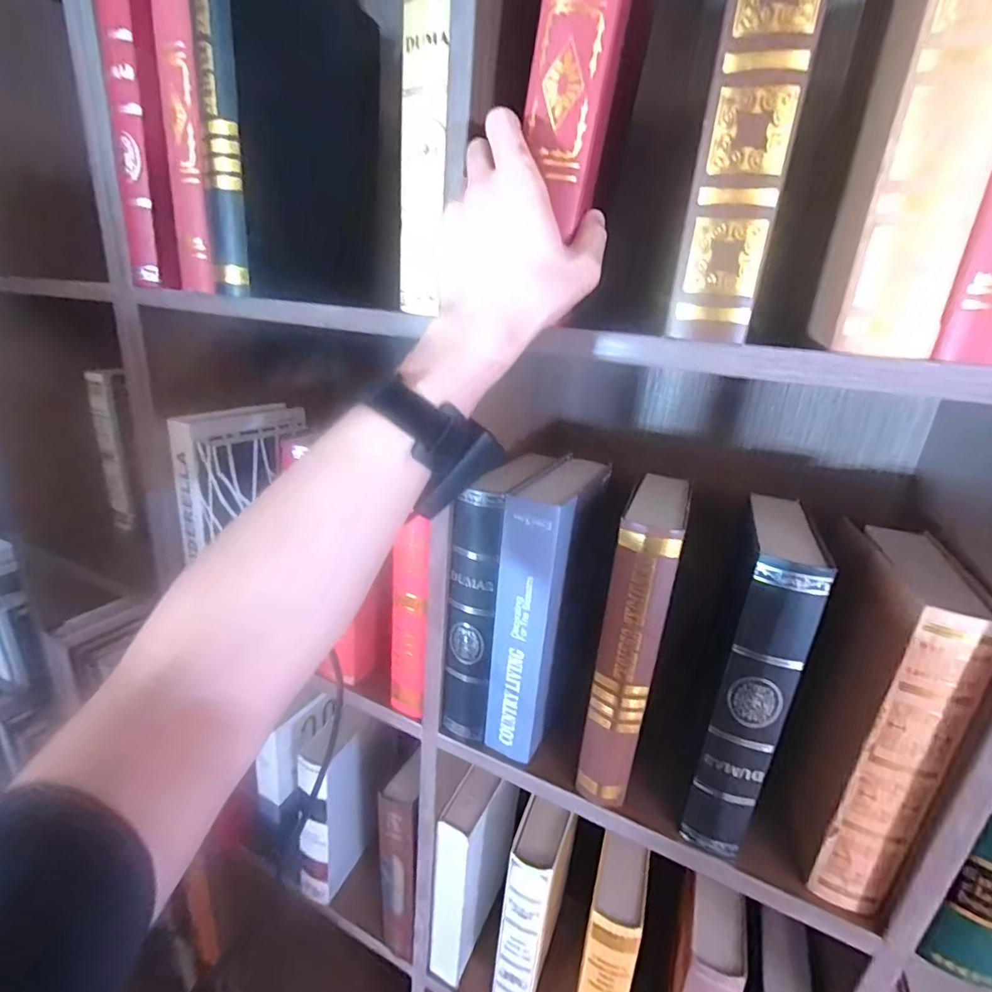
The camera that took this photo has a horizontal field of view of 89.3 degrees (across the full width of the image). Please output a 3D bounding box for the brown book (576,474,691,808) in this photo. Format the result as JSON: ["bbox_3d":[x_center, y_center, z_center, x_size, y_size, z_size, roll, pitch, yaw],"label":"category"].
[{"bbox_3d":[0.132,0.128,0.475,0.046,0.261,0.148,13,21,20],"label":"brown book"}]

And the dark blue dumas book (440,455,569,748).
[{"bbox_3d":[0.004,0.095,0.523,0.050,0.269,0.141,13,21,22],"label":"dark blue dumas book"}]

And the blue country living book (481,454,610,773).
[{"bbox_3d":[0.051,0.108,0.511,0.051,0.261,0.144,13,21,22],"label":"blue country living book"}]

